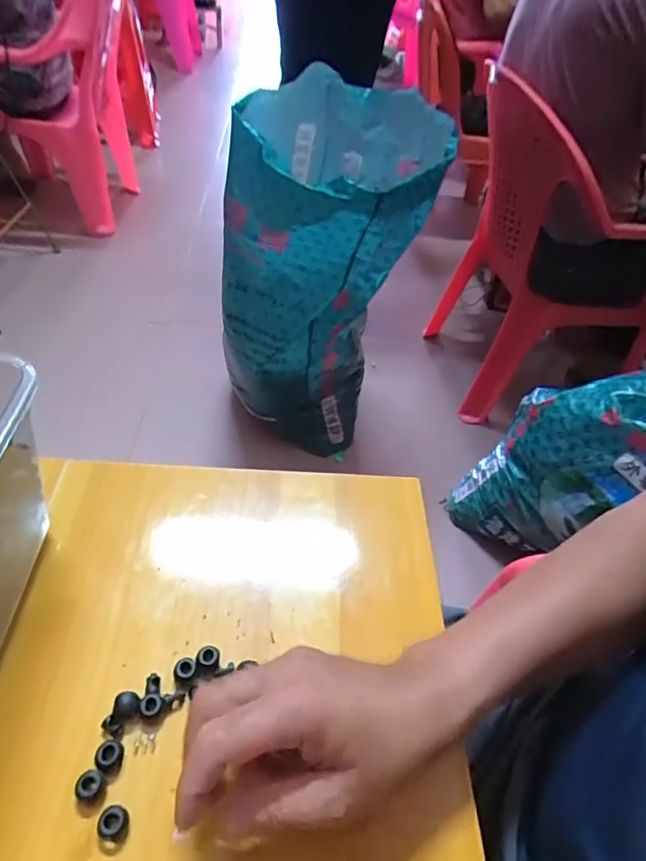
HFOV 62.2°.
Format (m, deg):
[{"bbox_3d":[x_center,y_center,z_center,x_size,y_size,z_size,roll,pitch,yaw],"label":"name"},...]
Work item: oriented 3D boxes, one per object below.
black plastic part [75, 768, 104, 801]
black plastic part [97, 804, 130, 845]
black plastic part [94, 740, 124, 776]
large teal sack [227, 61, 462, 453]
[{"bbox_3d":[-0.128,0.194,0.293,0.013,0.007,0.014,19,48,11],"label":"black plastic part"},{"bbox_3d":[-0.111,0.208,0.283,0.014,0.011,0.015,8,46,0],"label":"black plastic part"},{"bbox_3d":[-0.121,0.185,0.303,0.015,0.007,0.015,17,47,9],"label":"black plastic part"},{"bbox_3d":[0.014,-0.266,1.015,0.296,0.602,0.338,19,48,11],"label":"large teal sack"}]

